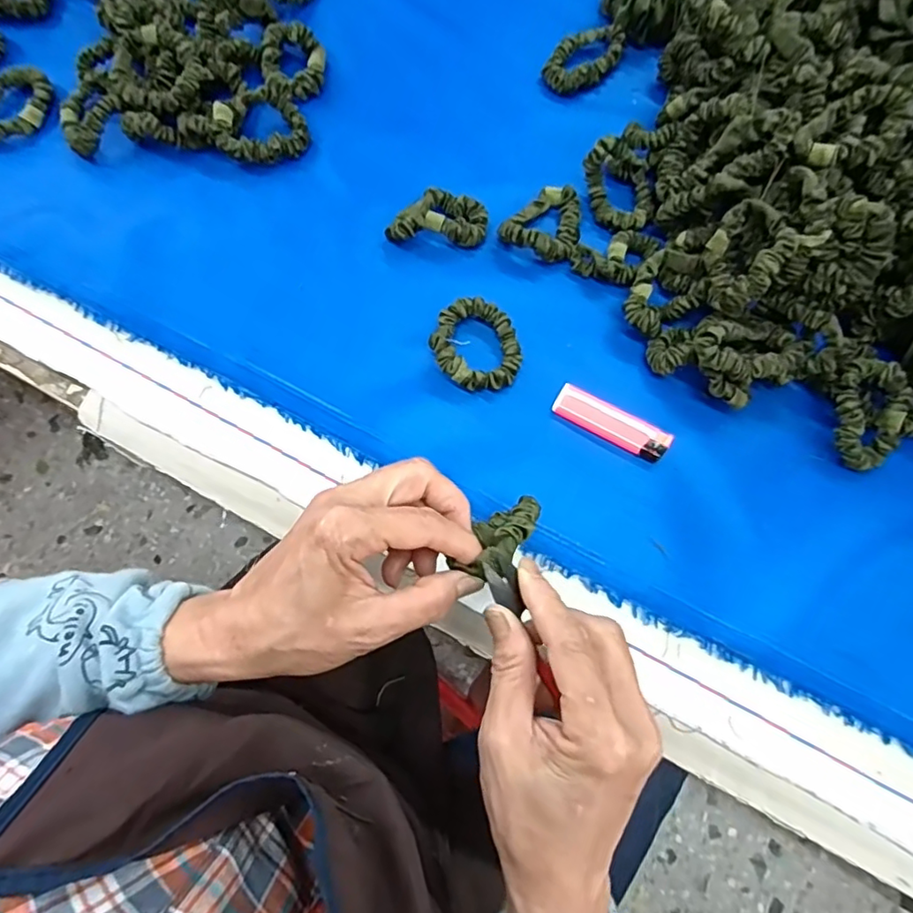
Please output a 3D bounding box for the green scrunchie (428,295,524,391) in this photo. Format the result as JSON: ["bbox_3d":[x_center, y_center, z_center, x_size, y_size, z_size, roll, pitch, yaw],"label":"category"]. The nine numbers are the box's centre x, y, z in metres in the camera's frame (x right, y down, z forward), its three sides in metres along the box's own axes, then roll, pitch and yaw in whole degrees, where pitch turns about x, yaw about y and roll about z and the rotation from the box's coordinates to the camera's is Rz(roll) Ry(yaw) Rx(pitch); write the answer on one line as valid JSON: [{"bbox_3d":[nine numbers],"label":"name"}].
[{"bbox_3d":[0.013,-0.077,0.399,0.060,0.025,0.065,1,72,-3],"label":"green scrunchie"}]

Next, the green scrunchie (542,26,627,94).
[{"bbox_3d":[0.109,-0.342,0.494,0.041,0.019,0.079,44,75,11],"label":"green scrunchie"}]

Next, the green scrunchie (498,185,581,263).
[{"bbox_3d":[0.065,-0.178,0.434,0.057,0.025,0.066,15,72,2],"label":"green scrunchie"}]

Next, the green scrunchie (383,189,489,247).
[{"bbox_3d":[-0.013,-0.179,0.430,0.072,0.028,0.043,2,72,-2],"label":"green scrunchie"}]

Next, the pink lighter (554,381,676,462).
[{"bbox_3d":[0.105,-0.022,0.390,0.080,0.013,0.023,28,73,6],"label":"pink lighter"}]

